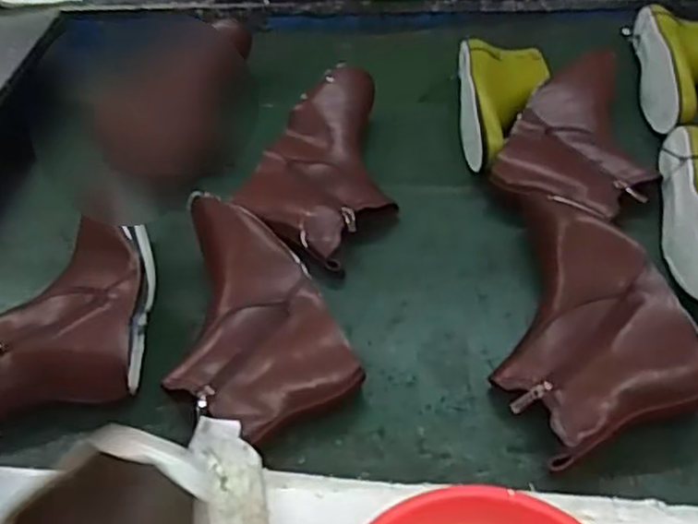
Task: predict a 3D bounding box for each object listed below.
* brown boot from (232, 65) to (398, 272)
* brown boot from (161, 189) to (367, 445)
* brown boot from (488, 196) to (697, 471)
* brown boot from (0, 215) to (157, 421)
[{"bbox_3d":[-0.017,-0.116,0.798,0.151,0.067,0.269,14,50,18],"label":"brown boot"},{"bbox_3d":[-0.107,0.051,0.646,0.154,0.076,0.245,-28,51,-19],"label":"brown boot"},{"bbox_3d":[0.192,0.045,0.616,0.149,0.075,0.256,-13,47,-6],"label":"brown boot"},{"bbox_3d":[-0.274,0.038,0.672,0.157,0.089,0.216,-12,48,-4],"label":"brown boot"}]

